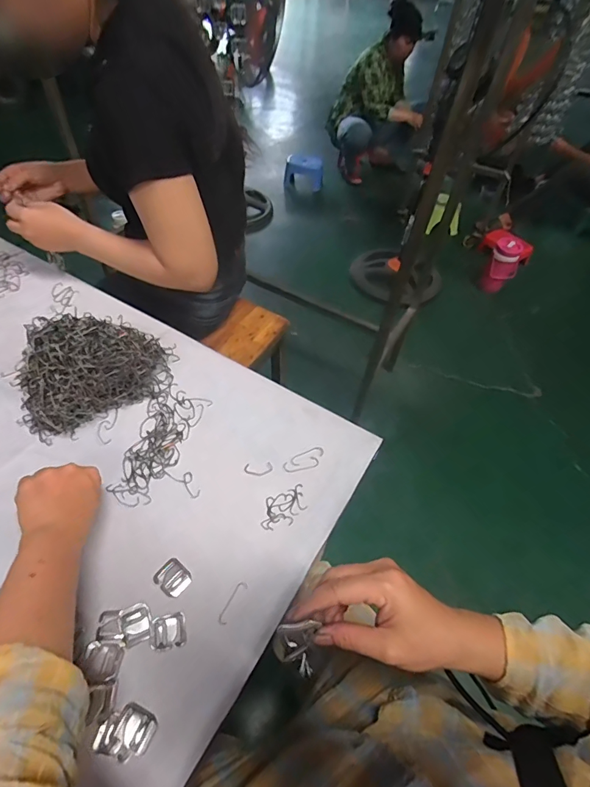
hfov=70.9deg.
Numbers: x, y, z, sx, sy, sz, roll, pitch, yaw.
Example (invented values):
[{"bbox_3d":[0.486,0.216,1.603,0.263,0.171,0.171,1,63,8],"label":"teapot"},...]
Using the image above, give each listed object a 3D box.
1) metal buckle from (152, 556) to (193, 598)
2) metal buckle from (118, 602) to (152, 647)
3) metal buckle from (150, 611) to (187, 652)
[{"bbox_3d":[-0.132,0.200,0.452,0.038,0.004,0.032,35,56,21],"label":"metal buckle"},{"bbox_3d":[-0.161,0.233,0.420,0.028,0.006,0.035,-20,56,-20],"label":"metal buckle"},{"bbox_3d":[-0.127,0.239,0.417,0.033,0.004,0.031,-10,53,-13],"label":"metal buckle"}]

